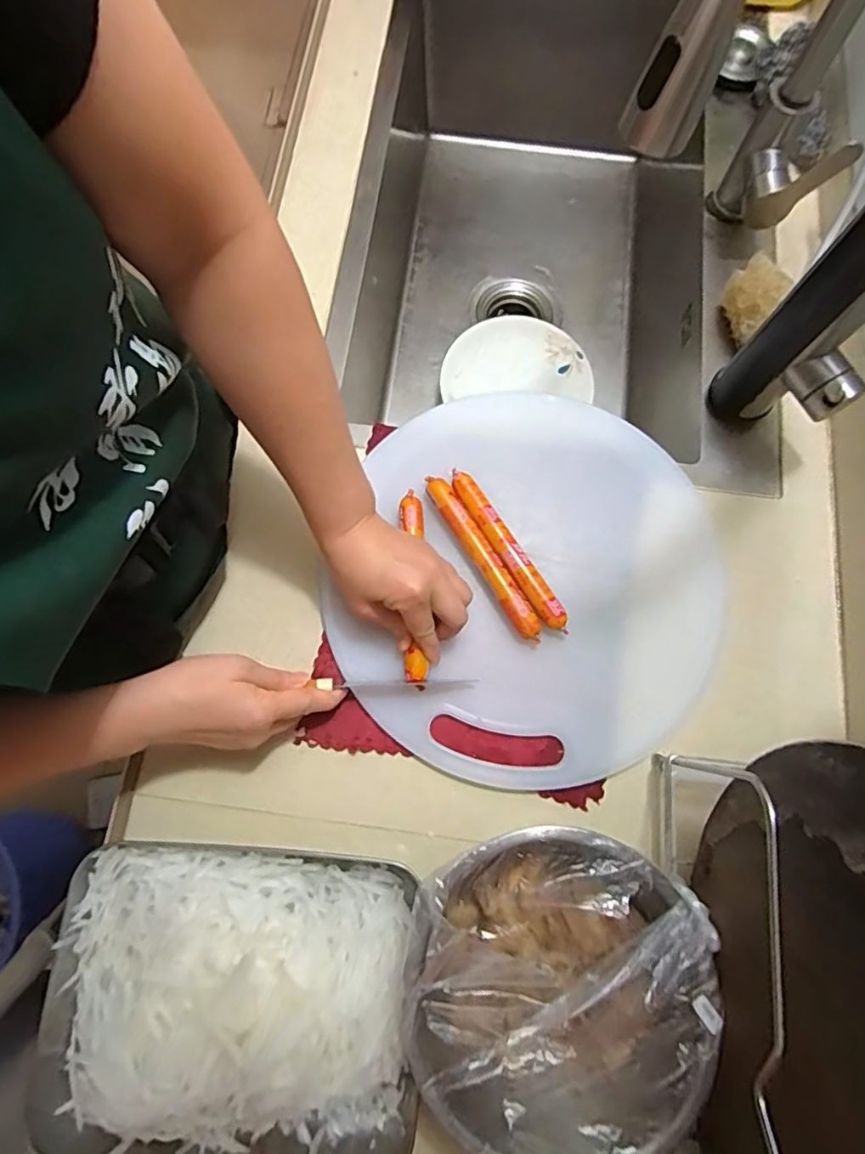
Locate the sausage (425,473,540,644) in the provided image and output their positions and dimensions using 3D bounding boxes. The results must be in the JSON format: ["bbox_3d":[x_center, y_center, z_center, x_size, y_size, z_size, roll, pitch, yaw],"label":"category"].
[{"bbox_3d":[0.043,-0.016,0.492,0.020,0.022,0.163,-31,78,-8],"label":"sausage"}]

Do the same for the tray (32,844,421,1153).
[{"bbox_3d":[-0.138,0.297,0.390,0.255,0.068,0.197,4,76,0],"label":"tray"}]

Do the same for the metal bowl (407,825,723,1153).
[{"bbox_3d":[0.083,0.273,0.387,0.188,0.088,0.188,0,76,-1],"label":"metal bowl"}]

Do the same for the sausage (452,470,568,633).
[{"bbox_3d":[0.064,-0.022,0.495,0.022,0.023,0.162,-32,78,-8],"label":"sausage"}]

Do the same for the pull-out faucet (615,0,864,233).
[{"bbox_3d":[0.261,-0.376,0.404,0.245,0.367,0.115,-41,80,-10],"label":"pull-out faucet"}]

